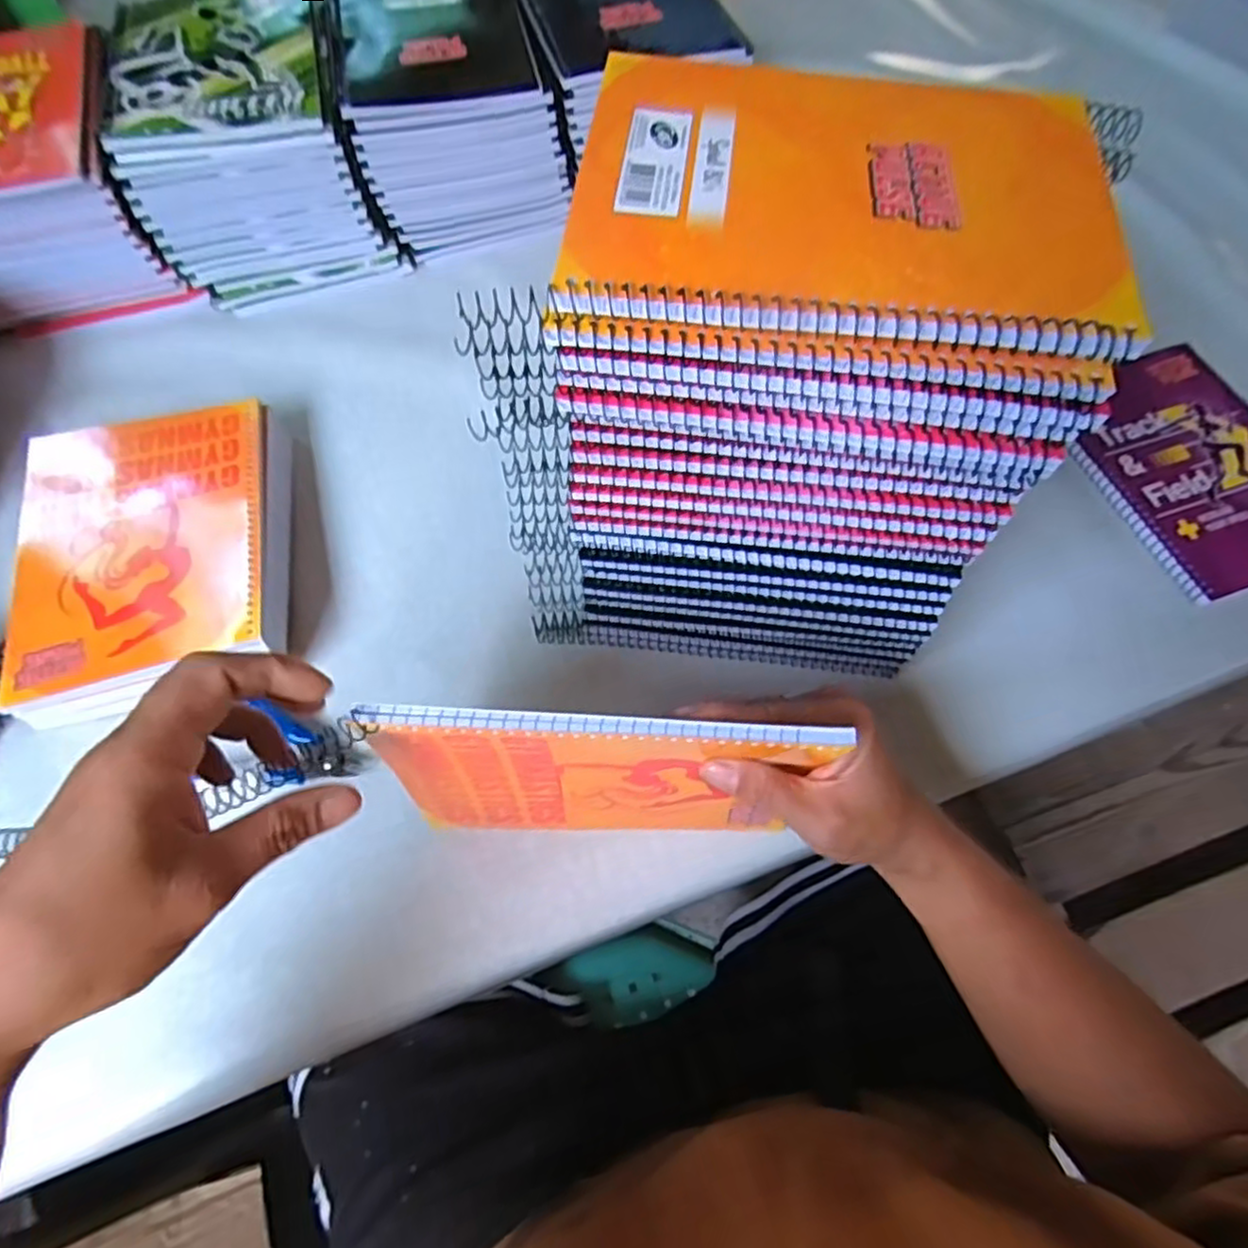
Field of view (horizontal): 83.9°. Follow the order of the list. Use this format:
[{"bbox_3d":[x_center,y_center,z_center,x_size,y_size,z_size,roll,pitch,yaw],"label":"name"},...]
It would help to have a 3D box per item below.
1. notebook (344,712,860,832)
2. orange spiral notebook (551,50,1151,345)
[{"bbox_3d":[-0.013,0.075,0.330,0.188,0.147,0.012,2,59,0],"label":"notebook"},{"bbox_3d":[0.082,-0.172,0.263,0.192,0.012,0.162,6,66,2],"label":"orange spiral notebook"}]

